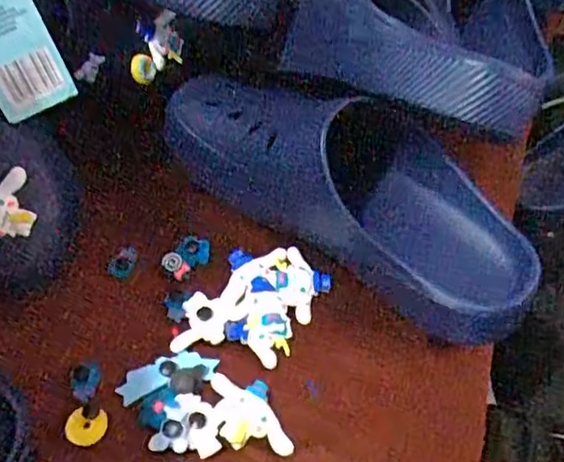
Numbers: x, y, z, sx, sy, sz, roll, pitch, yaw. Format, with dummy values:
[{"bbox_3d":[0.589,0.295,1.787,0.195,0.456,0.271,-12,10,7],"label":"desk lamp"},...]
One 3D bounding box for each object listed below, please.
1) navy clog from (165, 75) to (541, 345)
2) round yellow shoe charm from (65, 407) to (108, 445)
[{"bbox_3d":[0.049,-0.036,0.460,0.289,0.099,0.086,30,56,22],"label":"navy clog"},{"bbox_3d":[-0.117,0.117,0.372,0.023,0.004,0.022,12,49,-10],"label":"round yellow shoe charm"}]

